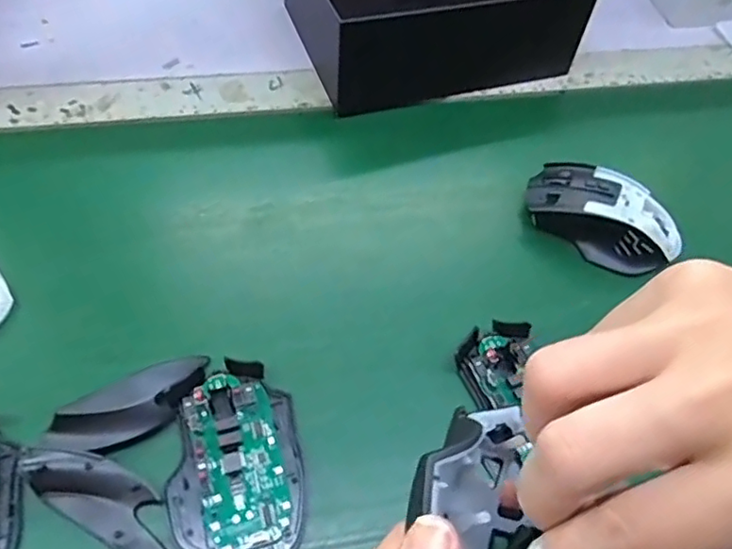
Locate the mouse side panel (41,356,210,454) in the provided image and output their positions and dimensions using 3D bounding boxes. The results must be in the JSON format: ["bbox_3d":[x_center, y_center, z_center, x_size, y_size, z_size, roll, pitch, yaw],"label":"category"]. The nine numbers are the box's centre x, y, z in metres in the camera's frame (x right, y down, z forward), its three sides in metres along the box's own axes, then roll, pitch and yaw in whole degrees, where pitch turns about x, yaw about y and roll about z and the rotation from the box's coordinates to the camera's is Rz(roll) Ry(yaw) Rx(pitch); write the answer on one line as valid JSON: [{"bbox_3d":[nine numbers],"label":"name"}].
[{"bbox_3d":[-0.132,0.073,0.338,0.089,0.011,0.038,-31,62,-23],"label":"mouse side panel"}]

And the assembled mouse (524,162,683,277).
[{"bbox_3d":[0.173,-0.044,0.435,0.111,0.039,0.059,31,58,18],"label":"assembled mouse"}]

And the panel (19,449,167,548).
[{"bbox_3d":[-0.134,0.117,0.309,0.096,0.016,0.032,26,57,14],"label":"panel"}]

